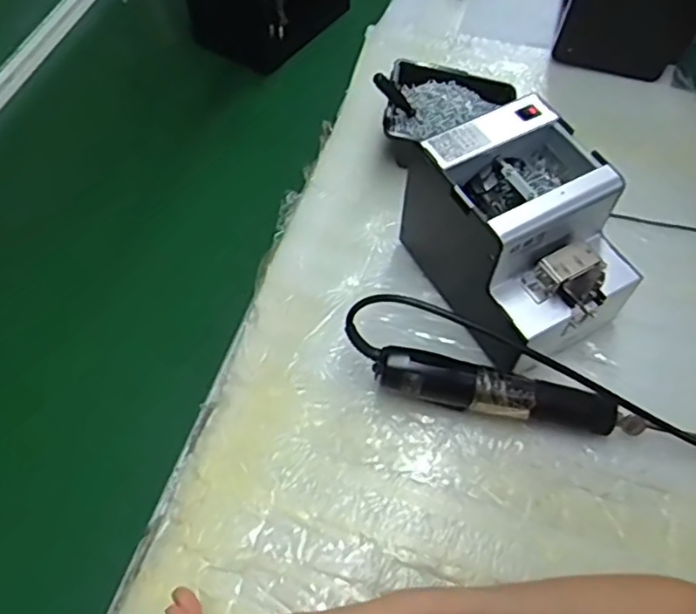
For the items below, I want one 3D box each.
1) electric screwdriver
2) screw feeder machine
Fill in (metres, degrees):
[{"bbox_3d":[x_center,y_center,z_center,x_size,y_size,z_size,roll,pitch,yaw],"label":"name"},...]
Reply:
[{"bbox_3d":[0.123,0.072,0.539,0.194,0.045,0.038,7,59,6],"label":"electric screwdriver"},{"bbox_3d":[0.153,-0.062,0.562,0.131,0.142,0.172,-27,61,-14],"label":"screw feeder machine"}]

